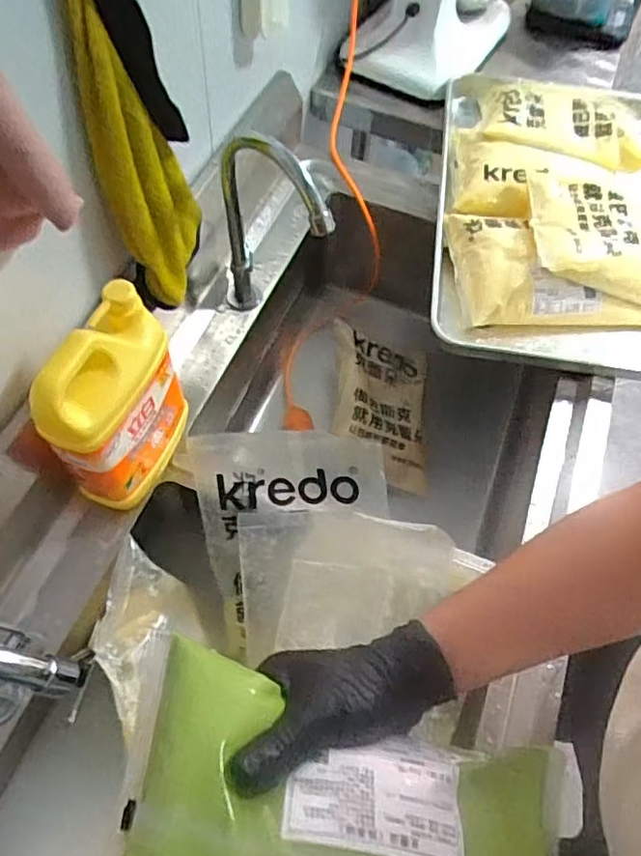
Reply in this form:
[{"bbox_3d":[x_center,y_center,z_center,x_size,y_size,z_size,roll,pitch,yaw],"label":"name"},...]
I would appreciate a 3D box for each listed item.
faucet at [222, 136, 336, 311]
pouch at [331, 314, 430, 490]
[{"bbox_3d":[-0.058,-0.207,0.698,0.046,0.271,0.165,-34,68,-22],"label":"faucet"},{"bbox_3d":[0.094,-0.042,0.946,0.165,0.042,0.249,23,54,-25],"label":"pouch"}]

